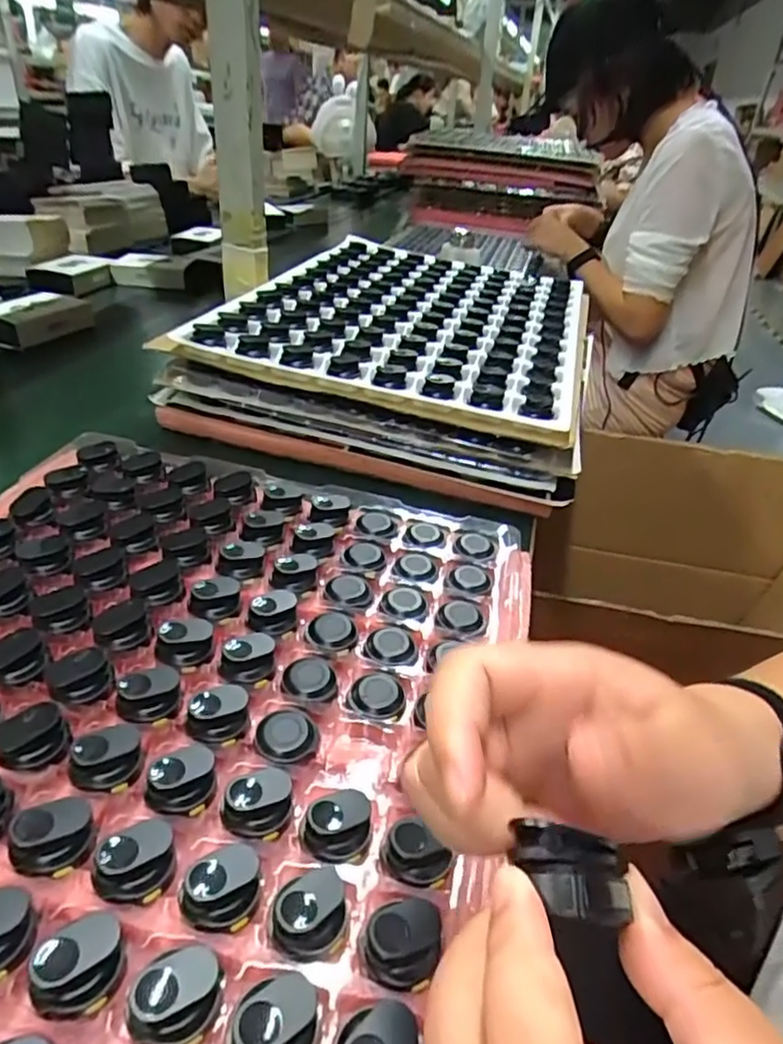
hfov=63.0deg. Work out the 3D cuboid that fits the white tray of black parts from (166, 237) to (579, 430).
[{"bbox_3d":[0.037,-0.242,0.720,0.356,0.023,0.472,14,36,9],"label":"white tray of black parts"}]

